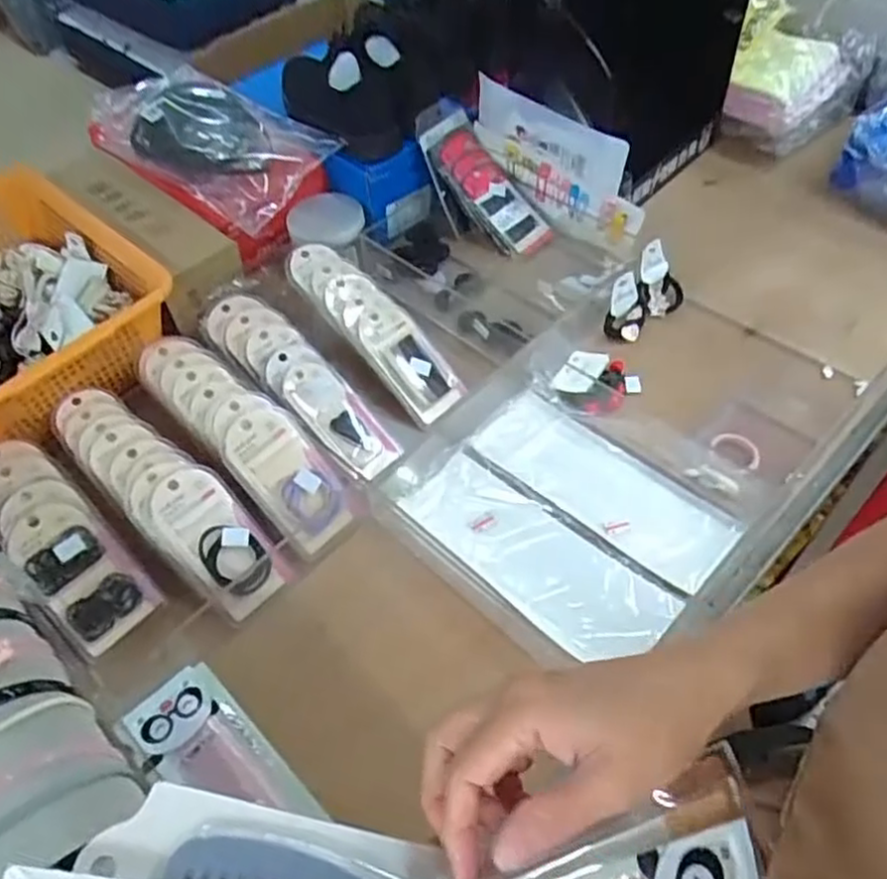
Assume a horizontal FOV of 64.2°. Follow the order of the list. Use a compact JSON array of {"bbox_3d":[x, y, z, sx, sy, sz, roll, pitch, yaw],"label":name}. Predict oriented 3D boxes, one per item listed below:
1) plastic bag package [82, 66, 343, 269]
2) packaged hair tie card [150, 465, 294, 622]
[{"bbox_3d":[-0.297,-0.363,0.895,0.312,0.101,0.174,30,61,24],"label":"plastic bag package"},{"bbox_3d":[-0.200,0.088,0.628,0.068,0.025,0.141,-39,97,-22],"label":"packaged hair tie card"}]

